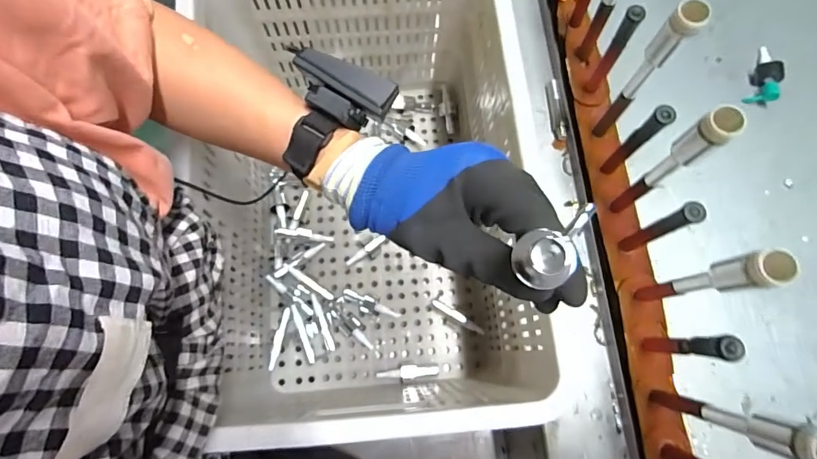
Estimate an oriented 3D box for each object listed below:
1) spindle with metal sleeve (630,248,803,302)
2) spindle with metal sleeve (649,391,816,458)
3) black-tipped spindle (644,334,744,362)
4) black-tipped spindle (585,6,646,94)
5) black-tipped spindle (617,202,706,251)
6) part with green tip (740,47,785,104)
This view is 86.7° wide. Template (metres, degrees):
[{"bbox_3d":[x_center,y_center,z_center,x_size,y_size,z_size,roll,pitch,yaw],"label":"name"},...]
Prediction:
[{"bbox_3d":[0.246,0.049,0.377,0.021,0.197,0.024,-10,75,-1],"label":"spindle with metal sleeve"},{"bbox_3d":[0.256,0.160,0.367,0.027,0.227,0.025,13,76,5],"label":"spindle with metal sleeve"},{"bbox_3d":[0.255,0.112,0.411,0.015,0.163,0.018,3,75,3],"label":"black-tipped spindle"},{"bbox_3d":[0.232,-0.200,0.491,0.017,0.139,0.022,38,79,11],"label":"black-tipped spindle"},{"bbox_3d":[0.250,0.002,0.437,0.016,0.138,0.017,-21,75,-4],"label":"black-tipped spindle"},{"bbox_3d":[0.475,-0.209,0.571,0.029,0.027,0.089,22,77,8],"label":"part with green tip"}]

